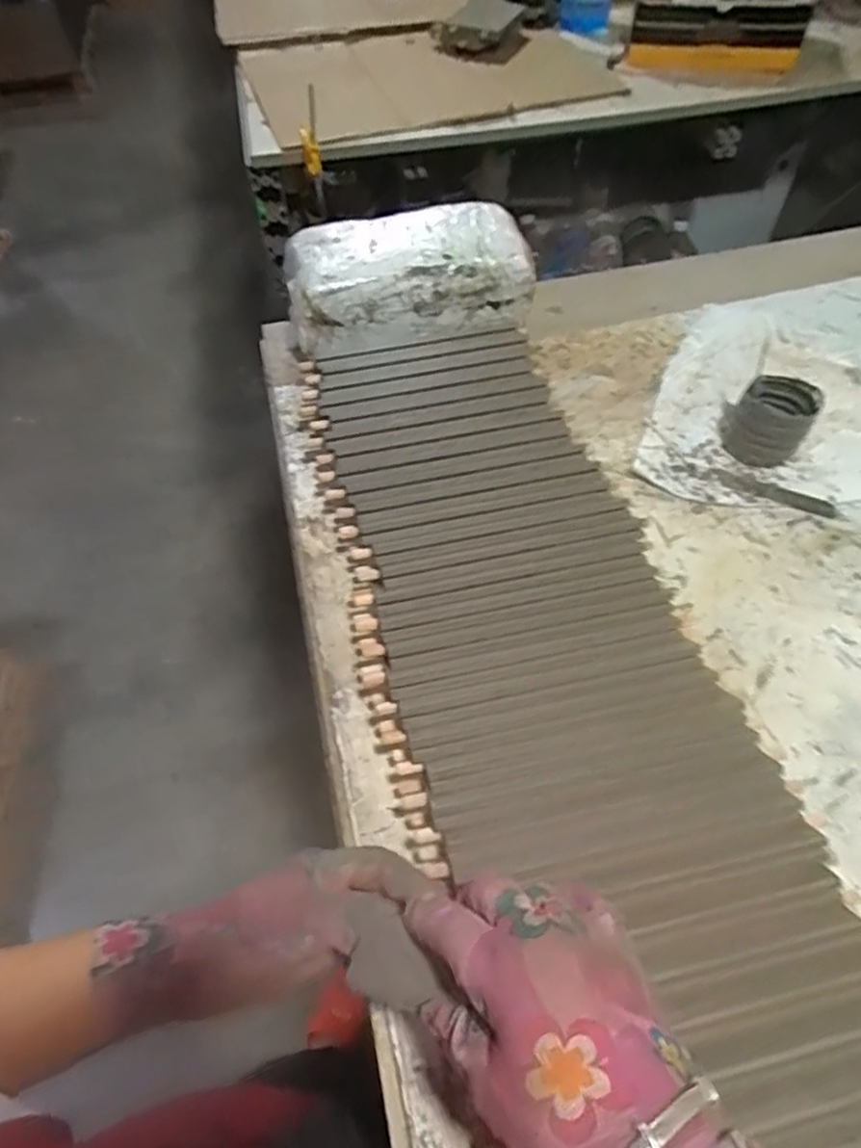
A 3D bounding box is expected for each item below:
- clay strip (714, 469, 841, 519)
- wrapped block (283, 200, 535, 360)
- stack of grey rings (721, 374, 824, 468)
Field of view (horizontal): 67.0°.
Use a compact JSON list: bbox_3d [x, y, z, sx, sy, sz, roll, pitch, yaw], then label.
[{"bbox_3d":[0.305,-0.073,0.574,0.103,0.004,0.018,25,60,17],"label":"clay strip"},{"bbox_3d":[-0.025,-0.309,0.672,0.244,0.082,0.112,-11,57,-7],"label":"wrapped block"},{"bbox_3d":[0.307,-0.138,0.587,0.066,0.057,0.055,23,59,15],"label":"stack of grey rings"}]

